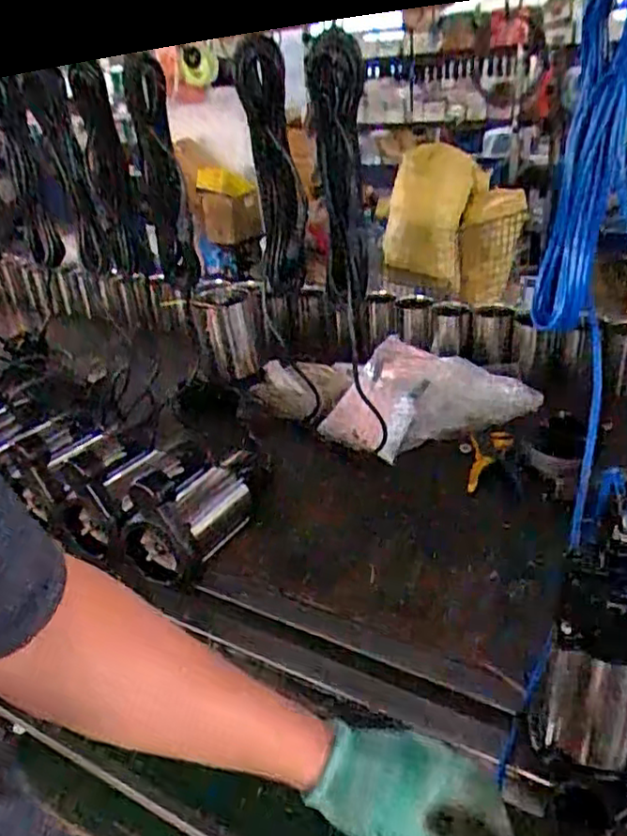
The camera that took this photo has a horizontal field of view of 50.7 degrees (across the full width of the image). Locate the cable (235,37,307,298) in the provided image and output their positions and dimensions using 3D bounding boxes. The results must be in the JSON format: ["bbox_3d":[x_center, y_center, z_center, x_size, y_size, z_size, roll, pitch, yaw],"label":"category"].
[{"bbox_3d":[-0.052,-0.319,0.970,0.069,0.469,0.112,-6,61,-2],"label":"cable"}]

